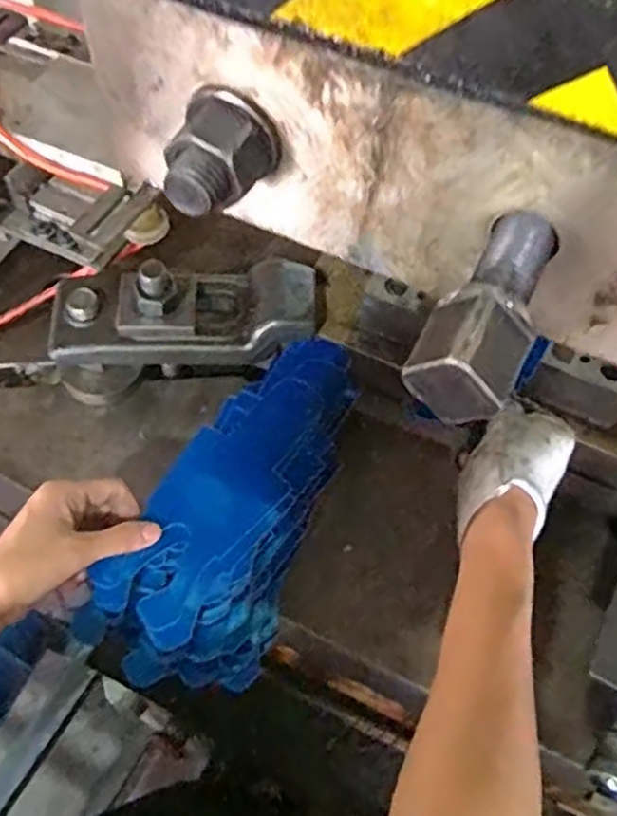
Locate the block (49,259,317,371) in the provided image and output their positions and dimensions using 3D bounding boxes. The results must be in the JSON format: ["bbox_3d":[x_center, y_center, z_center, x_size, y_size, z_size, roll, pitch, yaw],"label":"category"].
[{"bbox_3d":[-0.094,-0.075,0.541,0.199,0.061,0.075,-3,61,-3],"label":"block"}]

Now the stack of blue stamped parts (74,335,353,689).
[{"bbox_3d":[-0.041,0.063,0.499,0.102,0.059,0.253,24,68,11],"label":"stack of blue stamped parts"}]

